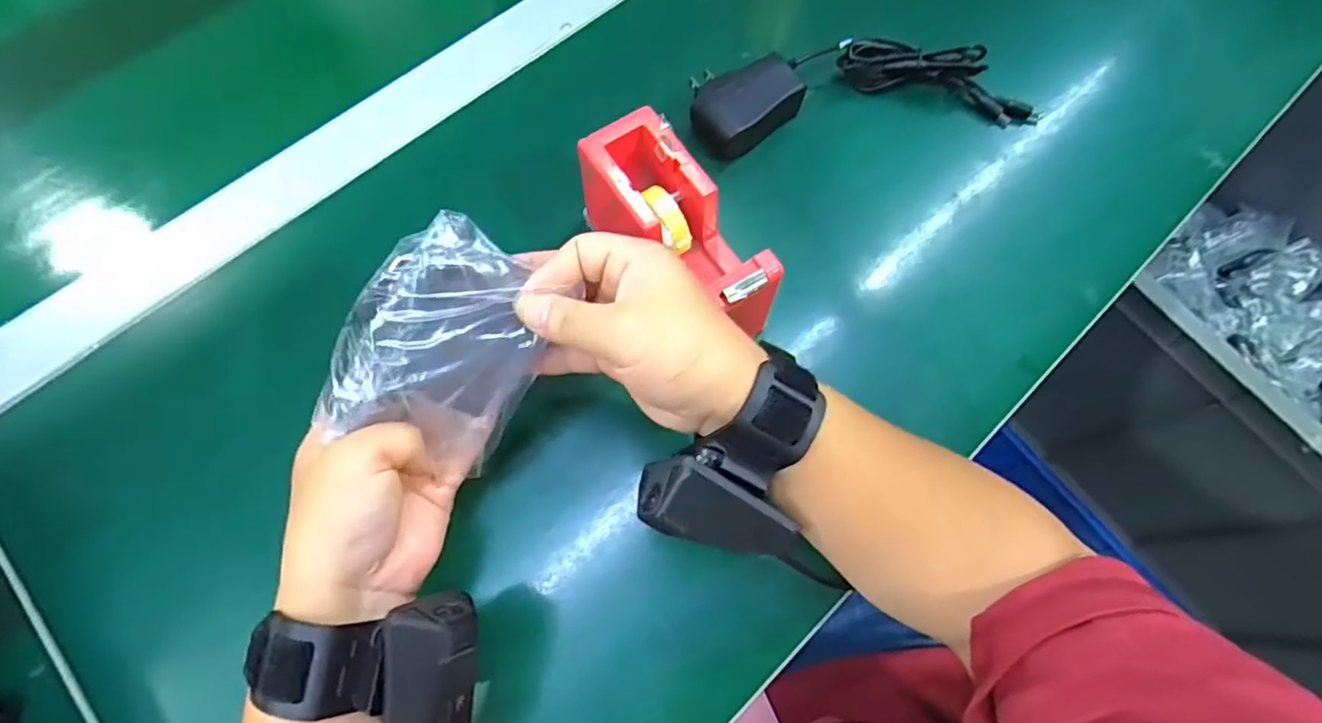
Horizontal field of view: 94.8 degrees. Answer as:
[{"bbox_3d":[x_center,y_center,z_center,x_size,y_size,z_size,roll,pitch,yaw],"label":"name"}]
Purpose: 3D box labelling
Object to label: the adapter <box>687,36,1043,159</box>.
[{"bbox_3d":[0.138,-0.187,0.420,0.240,0.046,0.071,-8,67,-2],"label":"adapter"}]

